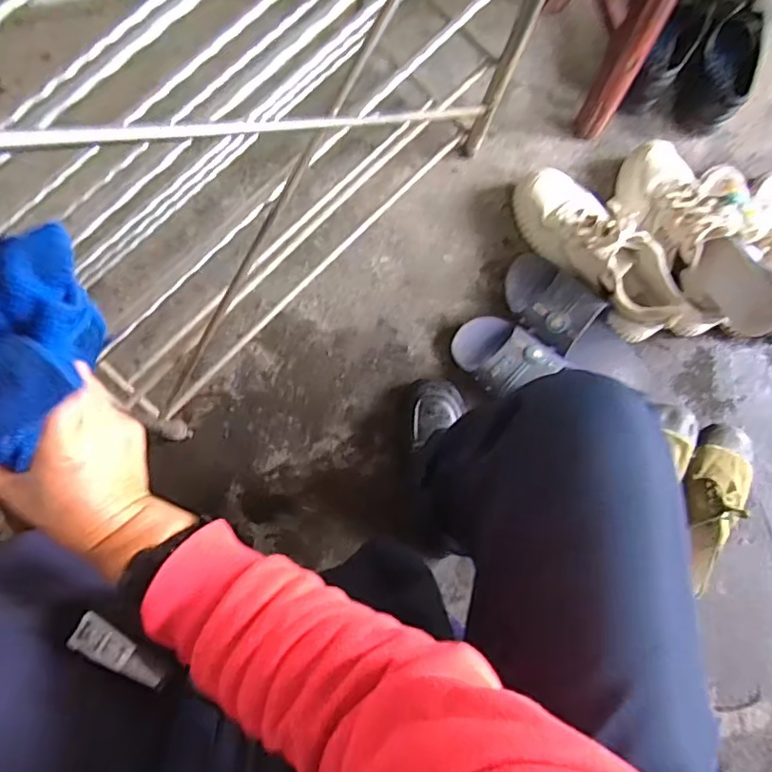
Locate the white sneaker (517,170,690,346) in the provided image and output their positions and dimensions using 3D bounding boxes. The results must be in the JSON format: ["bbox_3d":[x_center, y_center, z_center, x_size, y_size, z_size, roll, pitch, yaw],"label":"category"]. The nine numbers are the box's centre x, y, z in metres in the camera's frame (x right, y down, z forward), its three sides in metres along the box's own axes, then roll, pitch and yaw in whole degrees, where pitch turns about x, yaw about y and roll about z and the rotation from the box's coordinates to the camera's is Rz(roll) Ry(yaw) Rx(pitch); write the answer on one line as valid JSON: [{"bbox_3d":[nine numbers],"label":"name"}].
[{"bbox_3d":[0.296,-0.187,0.824,0.284,0.105,0.099,44,81,0],"label":"white sneaker"}]

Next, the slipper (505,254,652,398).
[{"bbox_3d":[0.281,-0.081,0.831,0.260,0.066,0.112,33,82,-2],"label":"slipper"}]

